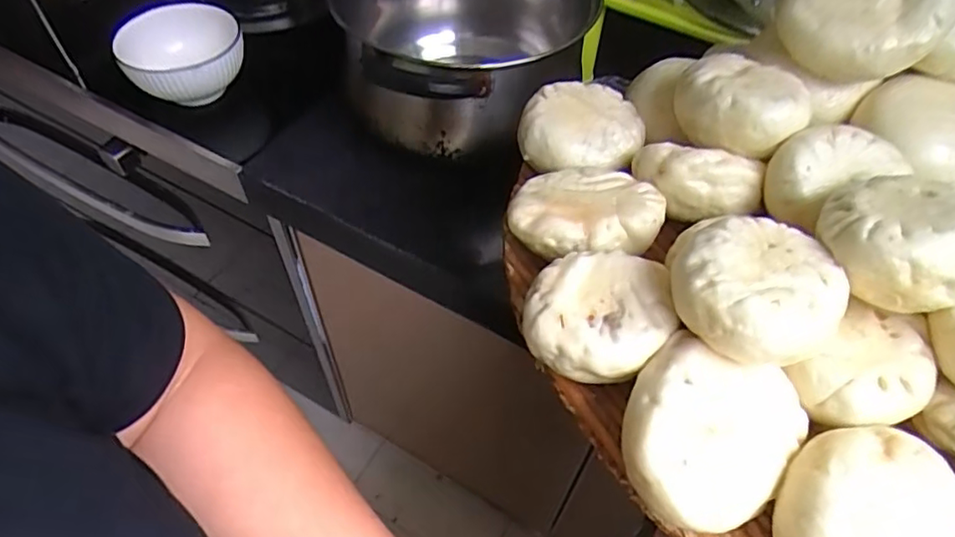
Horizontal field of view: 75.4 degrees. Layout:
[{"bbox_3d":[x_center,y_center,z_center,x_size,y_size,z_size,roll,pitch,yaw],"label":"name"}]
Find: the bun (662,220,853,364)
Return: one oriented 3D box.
[{"bbox_3d":[0.142,0.013,0.317,0.076,0.043,0.075,1,53,-1],"label":"bun"}]

